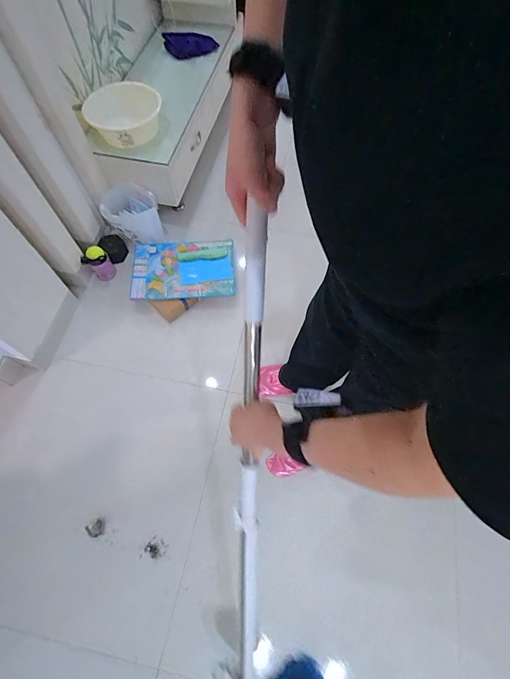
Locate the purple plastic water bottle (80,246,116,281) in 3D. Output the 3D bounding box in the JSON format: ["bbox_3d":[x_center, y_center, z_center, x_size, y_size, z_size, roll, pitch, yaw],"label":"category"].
[{"bbox_3d":[-0.630,-0.308,1.390,0.090,0.144,0.085,0,65,0],"label":"purple plastic water bottle"}]

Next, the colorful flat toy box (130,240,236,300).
[{"bbox_3d":[-0.287,-0.287,1.414,0.403,0.049,0.285,-4,65,-2],"label":"colorful flat toy box"}]

